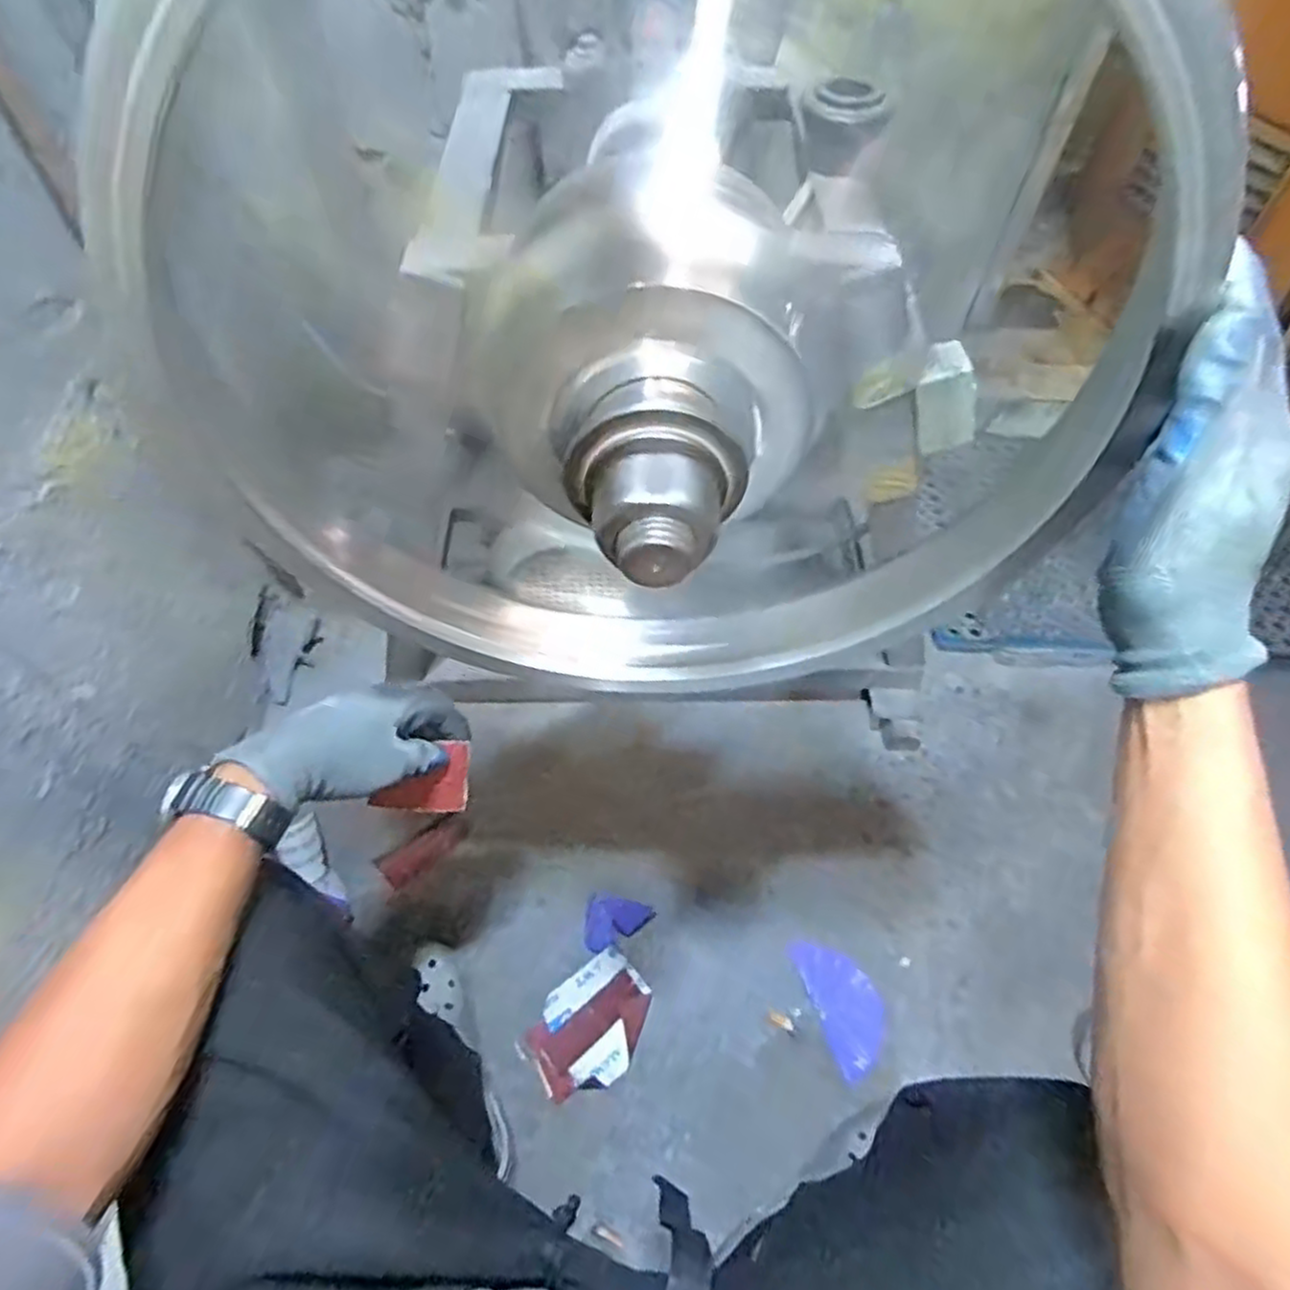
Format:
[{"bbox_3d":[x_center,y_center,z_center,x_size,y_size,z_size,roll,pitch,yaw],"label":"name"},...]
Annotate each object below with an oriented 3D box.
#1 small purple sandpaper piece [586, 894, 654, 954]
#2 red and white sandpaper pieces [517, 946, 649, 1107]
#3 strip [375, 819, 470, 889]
[{"bbox_3d":[-0.031,0.332,0.874,0.074,0.004,0.062,7,63,0],"label":"small purple sandpaper piece"},{"bbox_3d":[-0.058,0.421,0.815,0.146,0.020,0.106,-37,65,-24],"label":"red and white sandpaper pieces"},{"bbox_3d":[-0.268,0.247,0.900,0.111,0.007,0.040,-35,66,-28],"label":"strip"}]

